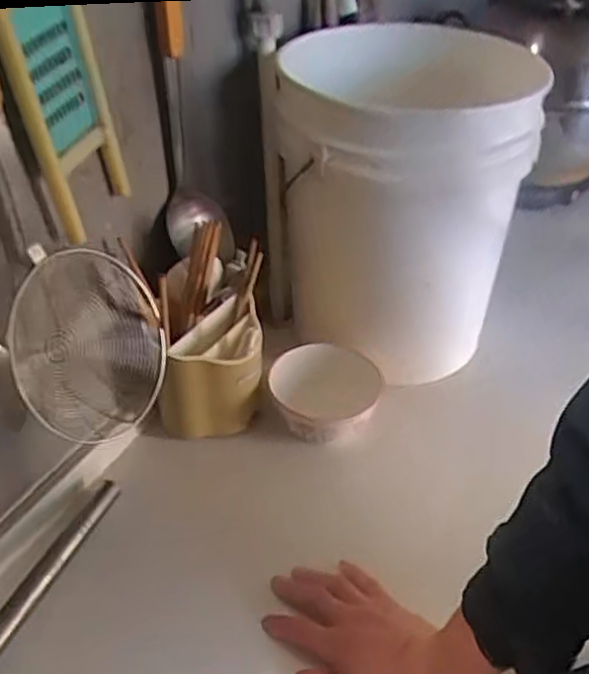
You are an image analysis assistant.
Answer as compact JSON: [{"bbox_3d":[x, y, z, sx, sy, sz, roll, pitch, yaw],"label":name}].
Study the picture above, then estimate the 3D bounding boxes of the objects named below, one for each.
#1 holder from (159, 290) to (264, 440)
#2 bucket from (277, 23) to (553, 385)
[{"bbox_3d":[-0.087,0.037,0.725,0.113,0.125,0.079,-10,40,-13],"label":"holder"},{"bbox_3d":[0.115,-0.141,0.789,0.264,0.345,0.265,1,38,-1],"label":"bucket"}]

